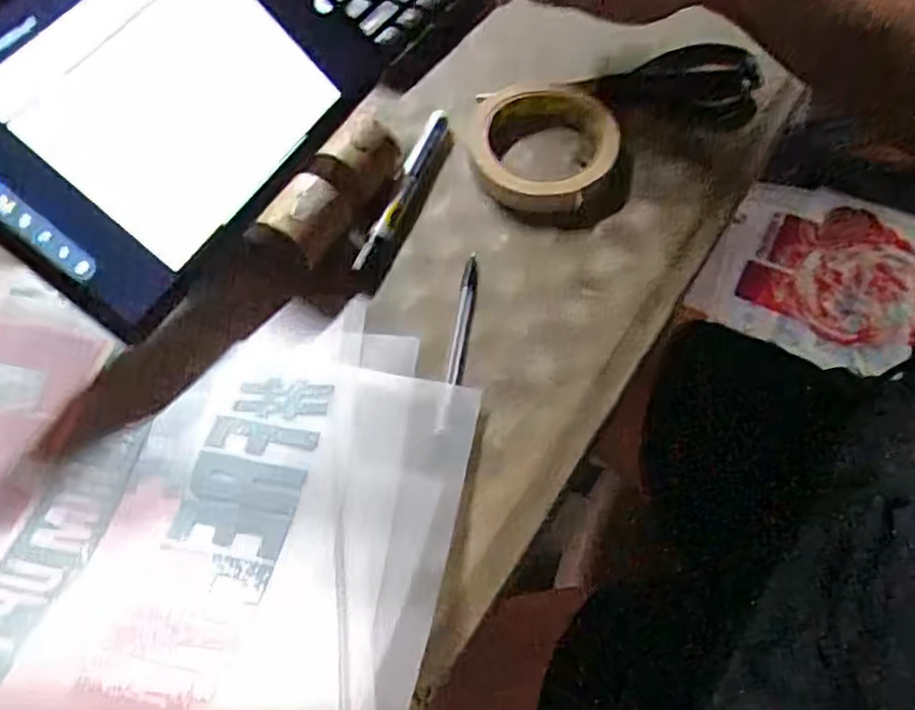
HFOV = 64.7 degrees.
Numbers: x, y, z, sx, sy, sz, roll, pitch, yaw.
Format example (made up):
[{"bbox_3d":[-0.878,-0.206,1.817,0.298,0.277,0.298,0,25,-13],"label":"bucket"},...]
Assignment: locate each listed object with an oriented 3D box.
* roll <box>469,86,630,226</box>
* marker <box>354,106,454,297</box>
[{"bbox_3d":[0.060,-0.135,0.475,0.095,0.020,0.107,-5,63,-3],"label":"roll"},{"bbox_3d":[-0.032,-0.100,0.461,0.021,0.012,0.142,18,65,8],"label":"marker"}]

